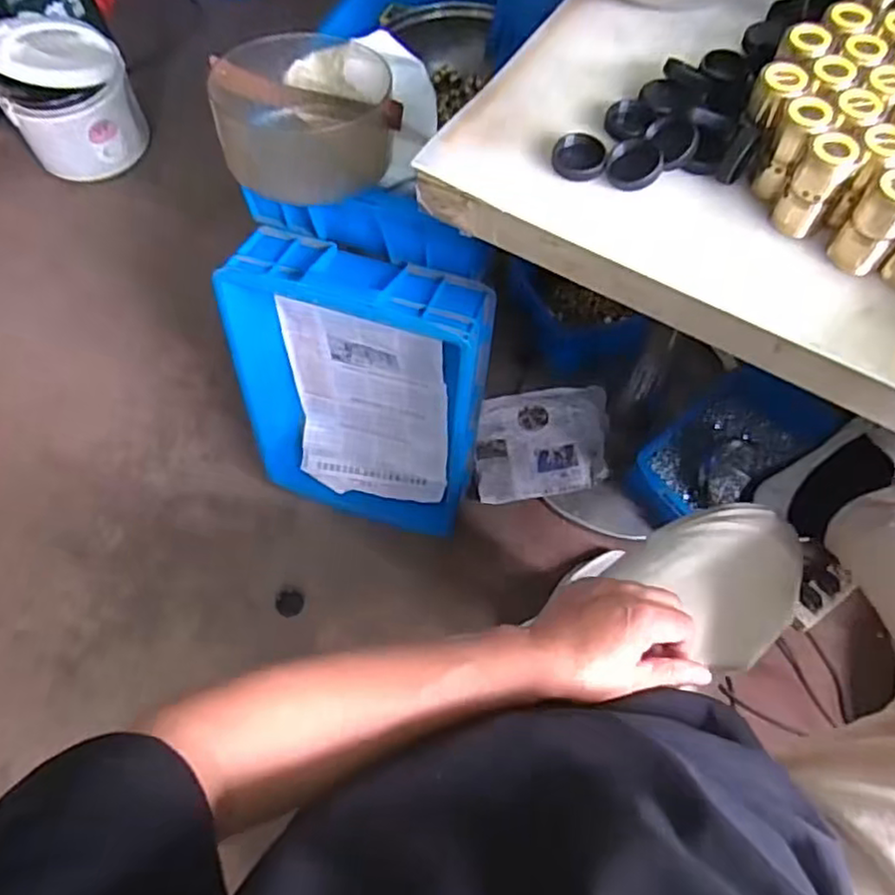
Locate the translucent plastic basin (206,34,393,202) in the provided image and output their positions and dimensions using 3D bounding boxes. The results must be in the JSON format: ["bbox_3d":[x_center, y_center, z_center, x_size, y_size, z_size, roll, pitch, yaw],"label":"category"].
[{"bbox_3d":[-0.167,-0.404,0.823,0.206,0.099,0.225,-6,64,-3],"label":"translucent plastic basin"}]

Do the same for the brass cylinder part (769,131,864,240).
[{"bbox_3d":[0.283,-0.200,0.524,0.031,0.075,0.026,31,68,14],"label":"brass cylinder part"}]

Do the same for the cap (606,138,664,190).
[{"bbox_3d":[0.158,-0.238,0.565,0.045,0.009,0.045,29,93,26],"label":"cap"}]

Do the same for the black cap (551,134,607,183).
[{"bbox_3d":[0.113,-0.248,0.578,0.043,0.016,0.039,10,65,5],"label":"black cap"}]

